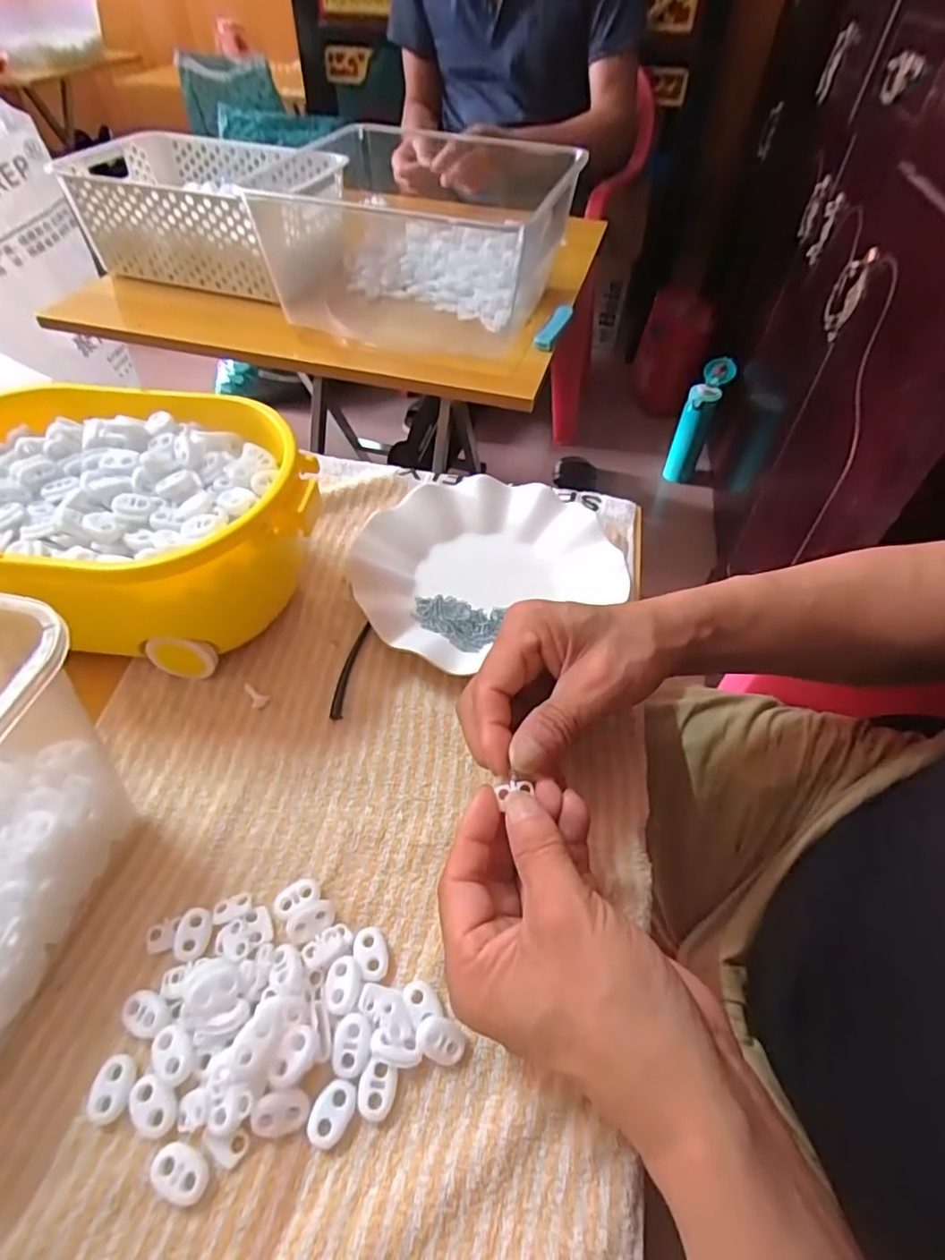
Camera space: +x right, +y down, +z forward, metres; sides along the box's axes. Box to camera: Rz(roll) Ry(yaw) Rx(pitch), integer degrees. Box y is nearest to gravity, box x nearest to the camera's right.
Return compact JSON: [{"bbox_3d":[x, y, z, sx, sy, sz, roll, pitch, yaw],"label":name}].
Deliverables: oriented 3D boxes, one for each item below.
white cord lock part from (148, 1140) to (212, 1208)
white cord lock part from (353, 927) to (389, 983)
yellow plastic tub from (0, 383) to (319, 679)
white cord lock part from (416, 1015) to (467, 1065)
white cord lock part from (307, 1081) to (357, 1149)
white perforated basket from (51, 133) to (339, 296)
[{"bbox_3d":[-0.111,0.206,0.226,0.022,0.005,0.015,18,52,13],"label":"white cord lock part"},{"bbox_3d":[-0.046,0.150,0.275,0.014,0.006,0.023,-14,52,-13],"label":"white cord lock part"},{"bbox_3d":[-0.215,-0.060,0.376,0.239,0.104,0.162,7,51,4],"label":"yellow plastic tub"},{"bbox_3d":[-0.014,0.175,0.253,0.020,0.010,0.015,21,53,15],"label":"white cord lock part"},{"bbox_3d":[-0.056,0.193,0.237,0.015,0.004,0.021,23,54,16],"label":"white cord lock part"},{"bbox_3d":[-0.323,-0.518,0.747,0.309,0.110,0.204,18,52,13],"label":"white perforated basket"}]

